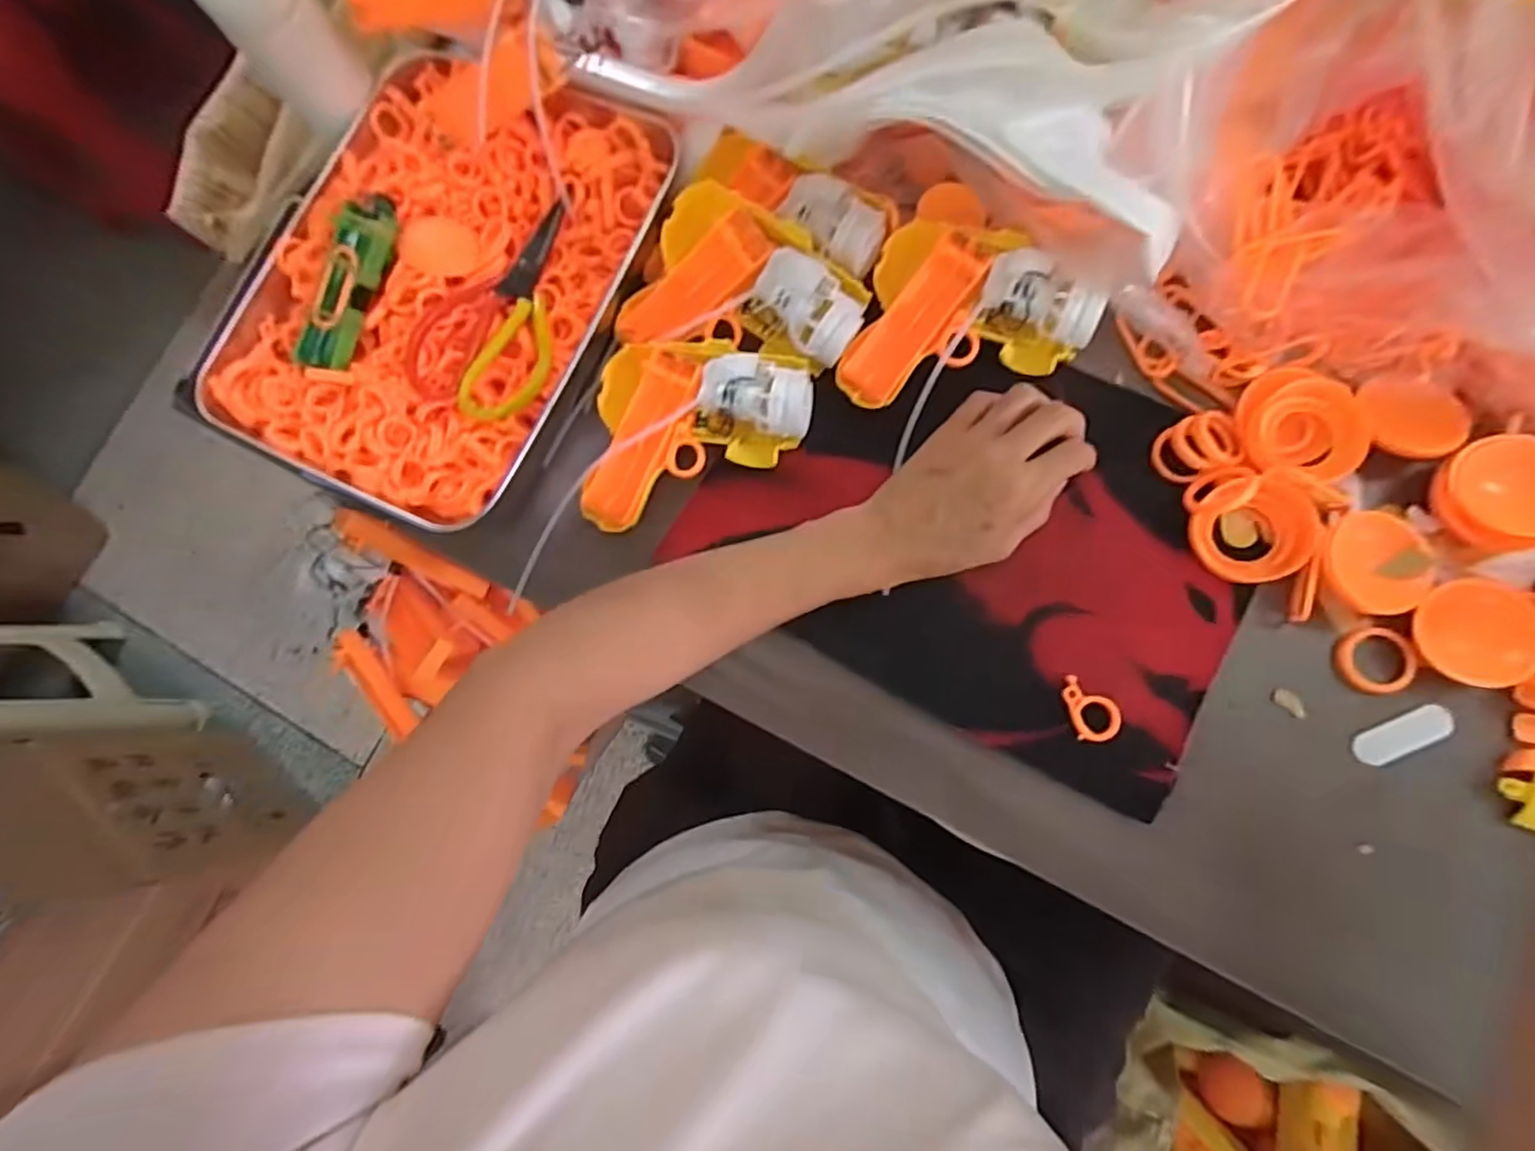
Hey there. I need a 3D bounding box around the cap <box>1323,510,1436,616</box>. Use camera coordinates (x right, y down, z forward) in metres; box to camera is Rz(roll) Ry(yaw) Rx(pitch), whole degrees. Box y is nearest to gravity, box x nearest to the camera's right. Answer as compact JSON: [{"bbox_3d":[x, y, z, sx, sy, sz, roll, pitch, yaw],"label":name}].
[{"bbox_3d":[0.324,-0.007,0.351,0.049,0.013,0.054,-7,78,7],"label":"cap"}]

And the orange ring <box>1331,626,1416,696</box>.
[{"bbox_3d":[0.329,0.046,0.357,0.038,0.007,0.036,-2,79,8],"label":"orange ring"}]

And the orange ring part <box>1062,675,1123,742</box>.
[{"bbox_3d":[0.181,0.073,0.368,0.027,0.006,0.037,-14,77,5],"label":"orange ring part"}]

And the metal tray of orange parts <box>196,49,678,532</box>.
[{"bbox_3d":[-0.223,-0.203,0.443,0.251,0.042,0.309,23,83,12],"label":"metal tray of orange parts"}]

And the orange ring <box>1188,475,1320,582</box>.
[{"bbox_3d":[0.273,-0.023,0.370,0.060,0.009,0.051,-31,84,20],"label":"orange ring"}]

